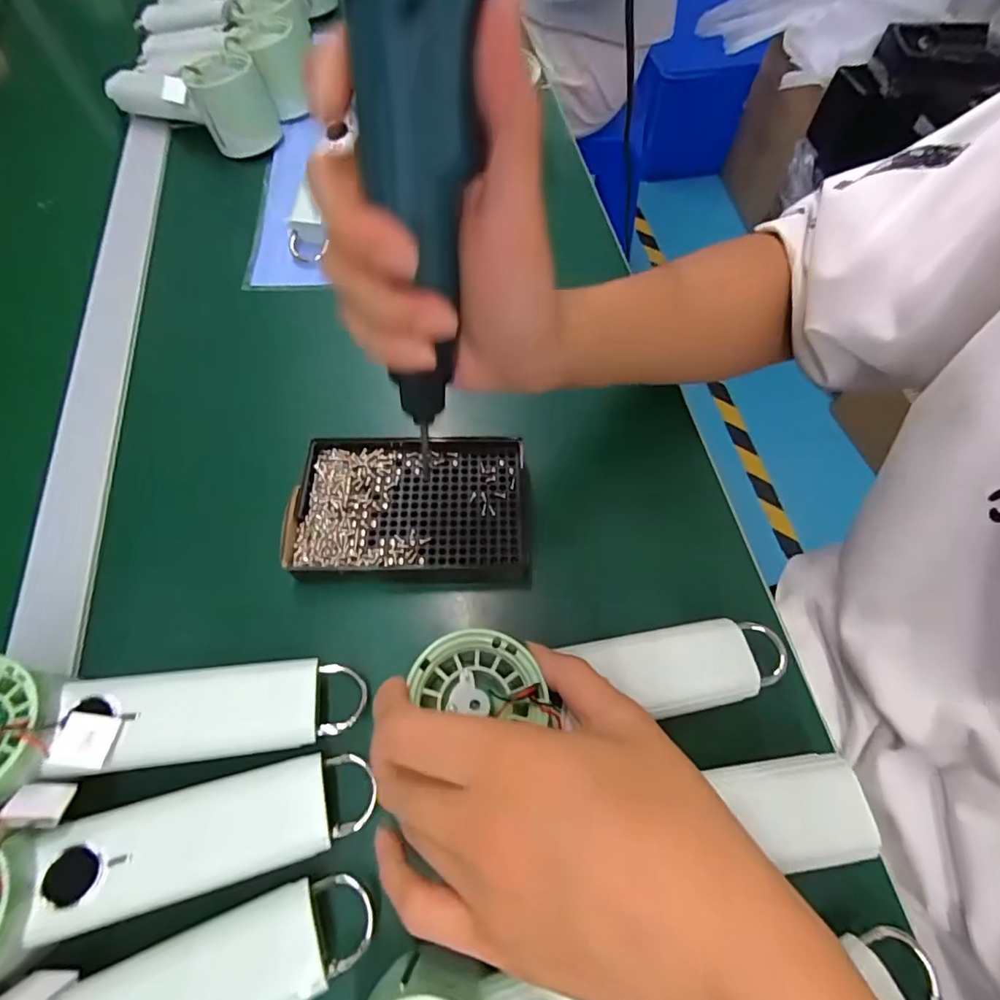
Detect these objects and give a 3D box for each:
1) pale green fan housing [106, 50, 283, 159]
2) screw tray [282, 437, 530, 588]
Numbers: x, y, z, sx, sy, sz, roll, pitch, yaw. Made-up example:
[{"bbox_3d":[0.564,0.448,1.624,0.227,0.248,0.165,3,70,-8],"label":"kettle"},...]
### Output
[{"bbox_3d":[-0.303,-0.398,0.500,0.172,0.057,0.071,29,67,14],"label":"pale green fan housing"},{"bbox_3d":[-0.054,0.007,0.321,0.140,0.026,0.094,0,63,0],"label":"screw tray"}]

